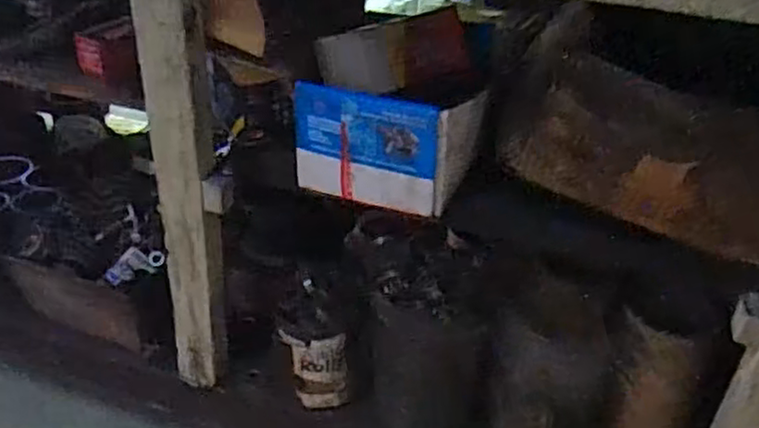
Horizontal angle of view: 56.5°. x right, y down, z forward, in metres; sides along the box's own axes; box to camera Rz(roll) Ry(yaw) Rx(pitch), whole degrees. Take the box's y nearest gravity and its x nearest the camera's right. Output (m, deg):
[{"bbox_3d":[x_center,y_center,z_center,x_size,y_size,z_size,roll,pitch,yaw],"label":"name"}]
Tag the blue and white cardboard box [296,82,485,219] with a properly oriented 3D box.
[{"bbox_3d":[0.009,-0.090,0.855,0.209,0.137,0.101,15,35,16],"label":"blue and white cardboard box"}]

